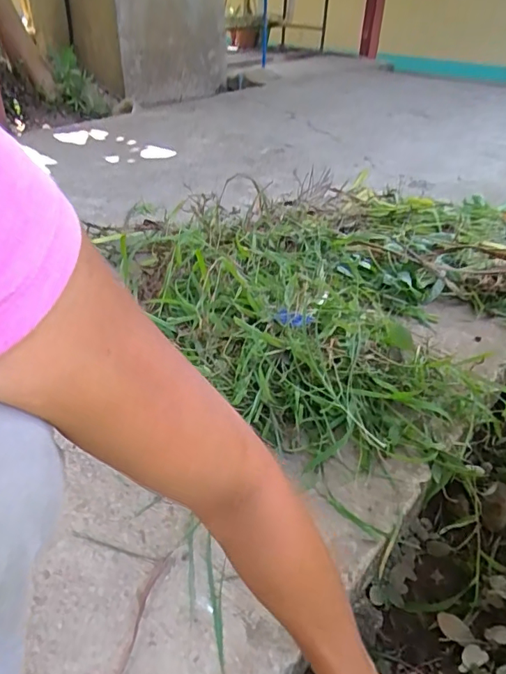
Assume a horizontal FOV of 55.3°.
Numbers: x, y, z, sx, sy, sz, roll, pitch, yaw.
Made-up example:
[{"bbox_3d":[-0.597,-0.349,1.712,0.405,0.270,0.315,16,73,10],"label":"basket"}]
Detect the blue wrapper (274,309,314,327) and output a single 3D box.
[{"bbox_3d":[0.066,-0.027,0.731,0.064,0.023,0.026,6,33,-22],"label":"blue wrapper"}]

